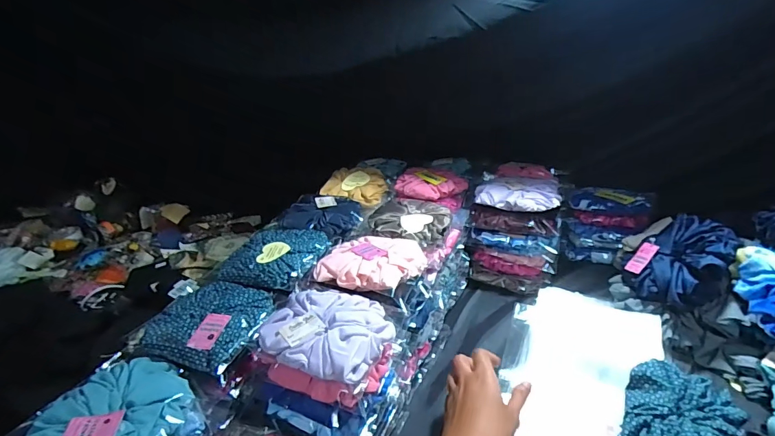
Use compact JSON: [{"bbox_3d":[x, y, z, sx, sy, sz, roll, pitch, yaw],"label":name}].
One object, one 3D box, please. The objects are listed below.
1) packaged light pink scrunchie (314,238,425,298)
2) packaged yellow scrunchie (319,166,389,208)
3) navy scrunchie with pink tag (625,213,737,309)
[{"bbox_3d":[-0.014,0.049,0.512,0.121,0.015,0.113,9,33,27],"label":"packaged light pink scrunchie"},{"bbox_3d":[-0.057,-0.058,0.748,0.115,0.032,0.103,6,31,23],"label":"packaged yellow scrunchie"},{"bbox_3d":[0.373,0.056,0.534,0.111,0.089,0.107,15,36,36],"label":"navy scrunchie with pink tag"}]

